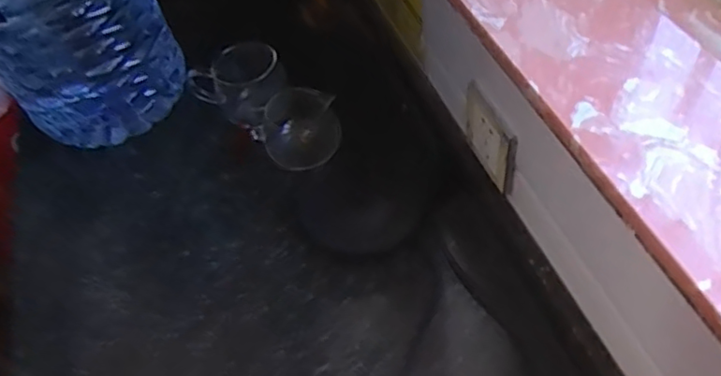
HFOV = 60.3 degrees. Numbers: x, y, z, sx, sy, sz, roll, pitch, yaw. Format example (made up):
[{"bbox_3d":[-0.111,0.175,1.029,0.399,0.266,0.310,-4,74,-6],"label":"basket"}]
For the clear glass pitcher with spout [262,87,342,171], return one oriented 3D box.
[{"bbox_3d":[-0.078,-0.078,0.791,0.094,0.088,0.083,15,55,18],"label":"clear glass pitcher with spout"}]

